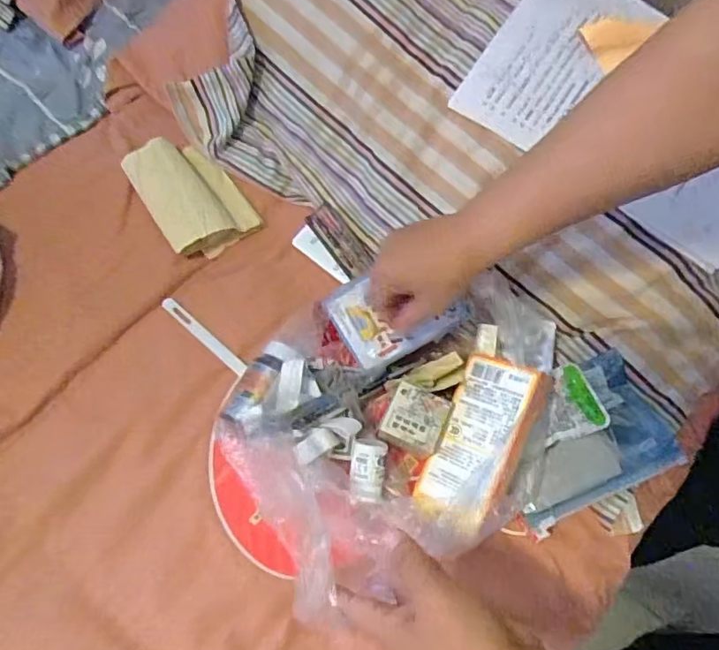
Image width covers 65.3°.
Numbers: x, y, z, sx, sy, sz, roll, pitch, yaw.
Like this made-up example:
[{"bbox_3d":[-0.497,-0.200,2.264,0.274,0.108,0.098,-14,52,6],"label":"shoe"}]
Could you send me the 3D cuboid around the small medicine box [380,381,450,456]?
[{"bbox_3d":[0.052,0.087,0.518,0.053,0.014,0.055,23,69,5],"label":"small medicine box"}]

